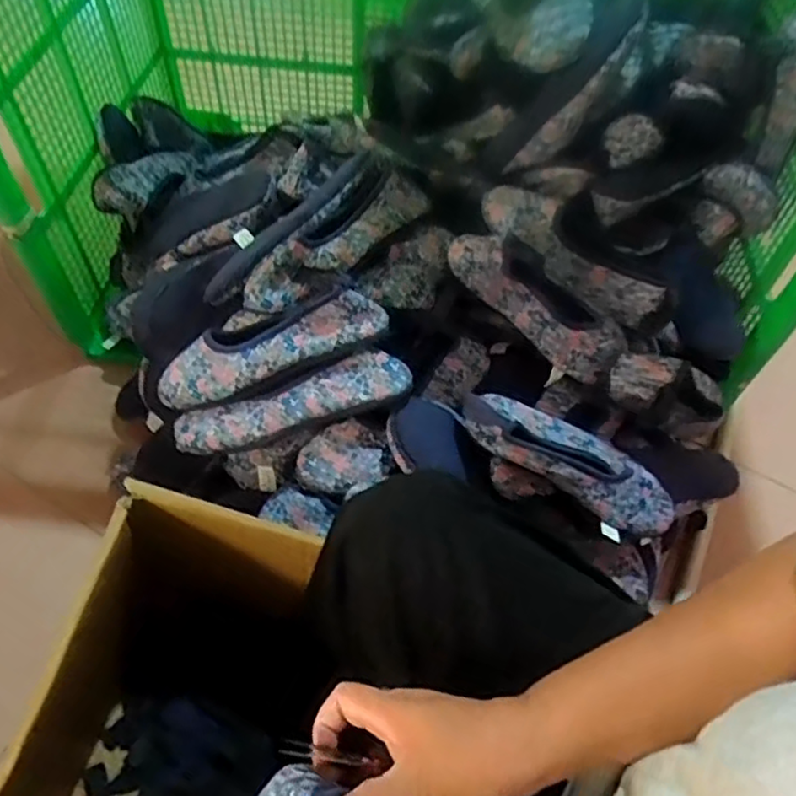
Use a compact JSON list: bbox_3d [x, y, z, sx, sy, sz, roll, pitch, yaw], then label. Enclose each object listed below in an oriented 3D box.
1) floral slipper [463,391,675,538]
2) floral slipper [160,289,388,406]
[{"bbox_3d":[0.193,0.068,0.732,0.268,0.065,0.092,28,56,-11],"label":"floral slipper"},{"bbox_3d":[-0.140,-0.057,0.710,0.259,0.063,0.077,-19,57,7],"label":"floral slipper"}]

